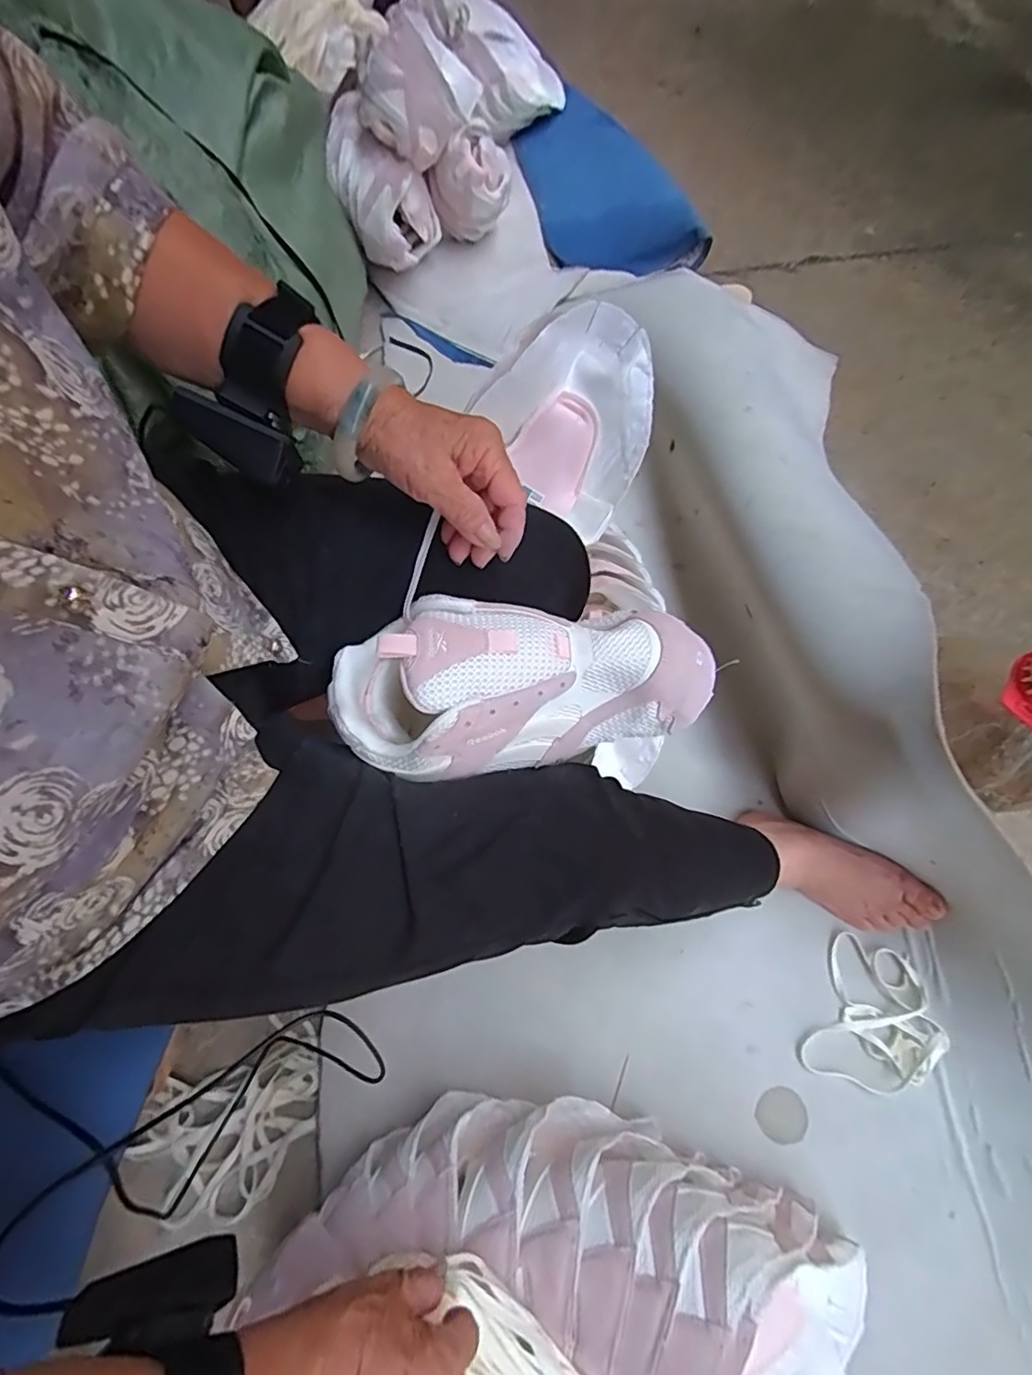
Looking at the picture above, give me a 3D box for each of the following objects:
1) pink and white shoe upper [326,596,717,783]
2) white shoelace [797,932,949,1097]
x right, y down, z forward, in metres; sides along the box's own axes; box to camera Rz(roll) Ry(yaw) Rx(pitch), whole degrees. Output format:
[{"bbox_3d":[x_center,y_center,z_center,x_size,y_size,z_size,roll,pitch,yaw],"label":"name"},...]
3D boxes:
[{"bbox_3d":[0.005,-0.005,0.383,0.245,0.077,0.106,-4,68,-5],"label":"pink and white shoe upper"},{"bbox_3d":[0.374,0.345,0.594,0.120,0.015,0.145,27,70,9],"label":"white shoelace"}]

